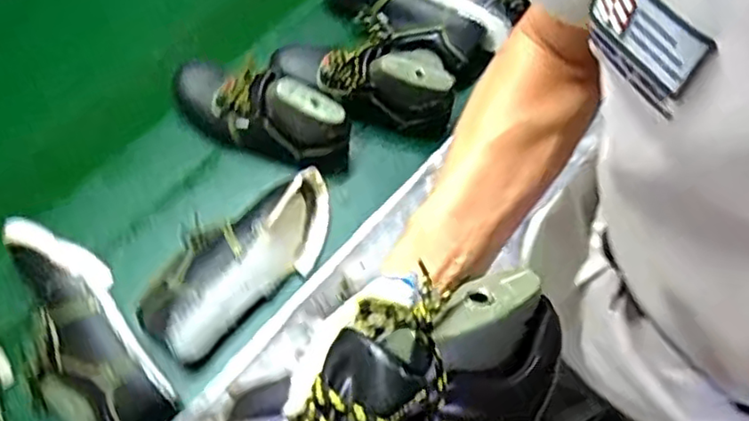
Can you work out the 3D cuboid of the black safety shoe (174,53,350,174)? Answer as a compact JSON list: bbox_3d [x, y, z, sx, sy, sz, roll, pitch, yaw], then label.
[{"bbox_3d":[-0.168,-0.141,0.937,0.280,0.094,0.109,25,66,10],"label":"black safety shoe"}]

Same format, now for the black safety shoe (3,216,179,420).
[{"bbox_3d":[-0.362,0.145,0.793,0.136,0.102,0.312,-28,82,-14],"label":"black safety shoe"}]

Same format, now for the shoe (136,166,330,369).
[{"bbox_3d":[-0.173,0.059,0.865,0.127,0.098,0.295,41,70,17],"label":"shoe"}]

